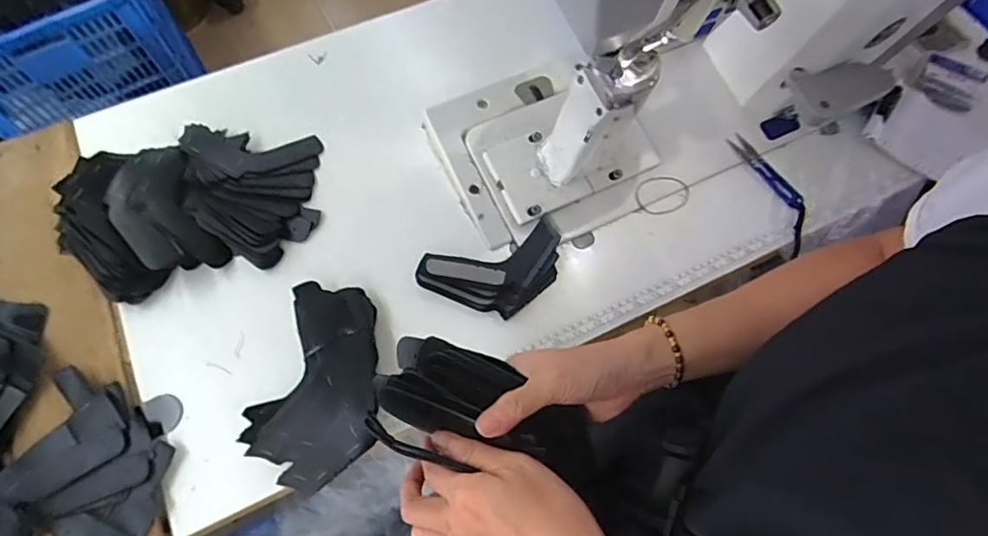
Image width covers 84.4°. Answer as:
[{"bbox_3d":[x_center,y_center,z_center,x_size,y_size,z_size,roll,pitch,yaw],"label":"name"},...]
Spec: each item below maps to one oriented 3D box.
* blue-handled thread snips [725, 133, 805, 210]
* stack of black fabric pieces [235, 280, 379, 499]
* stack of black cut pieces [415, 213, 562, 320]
[{"bbox_3d":[0.344,-0.124,0.690,0.026,0.008,0.119,-29,71,-12],"label":"blue-handled thread snips"},{"bbox_3d":[-0.184,0.113,0.552,0.130,0.030,0.200,-5,68,-2],"label":"stack of black fabric pieces"},{"bbox_3d":[0.003,0.006,0.614,0.165,0.027,0.091,-18,69,-8],"label":"stack of black cut pieces"}]

